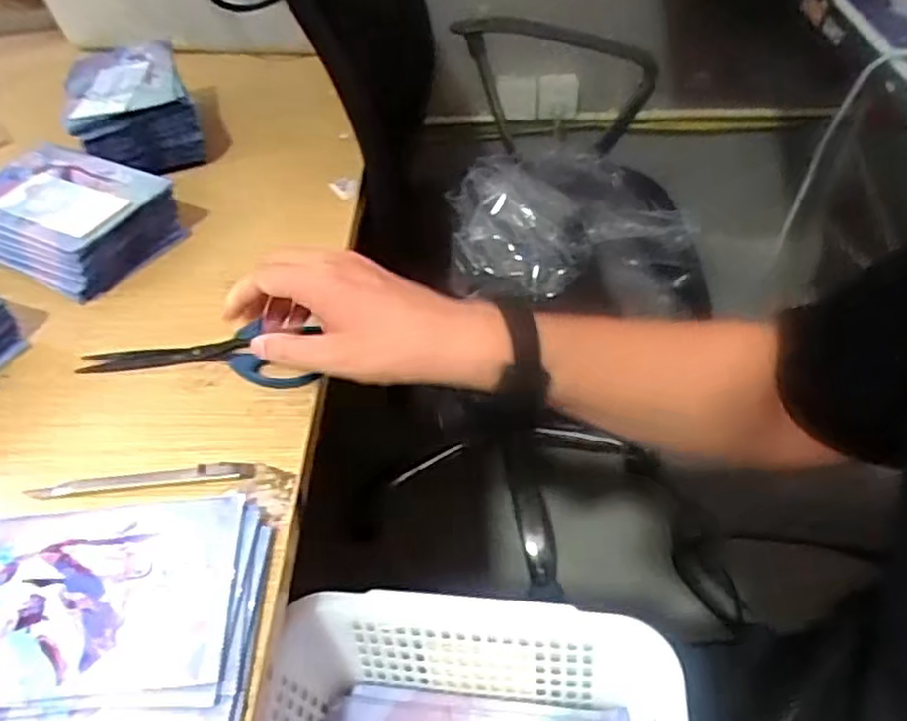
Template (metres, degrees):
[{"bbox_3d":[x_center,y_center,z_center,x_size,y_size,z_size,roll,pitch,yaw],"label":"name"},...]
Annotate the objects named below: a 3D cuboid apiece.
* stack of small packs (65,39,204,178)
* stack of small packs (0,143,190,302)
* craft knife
[{"bbox_3d":[-0.361,-0.280,0.790,0.125,0.084,0.166,-20,45,-16],"label":"stack of small packs"},{"bbox_3d":[-0.368,-0.135,0.662,0.182,0.064,0.129,17,48,22],"label":"stack of small packs"},{"bbox_3d":[-0.212,0.080,0.476,0.148,0.008,0.014,-7,43,-2],"label":"craft knife"}]

